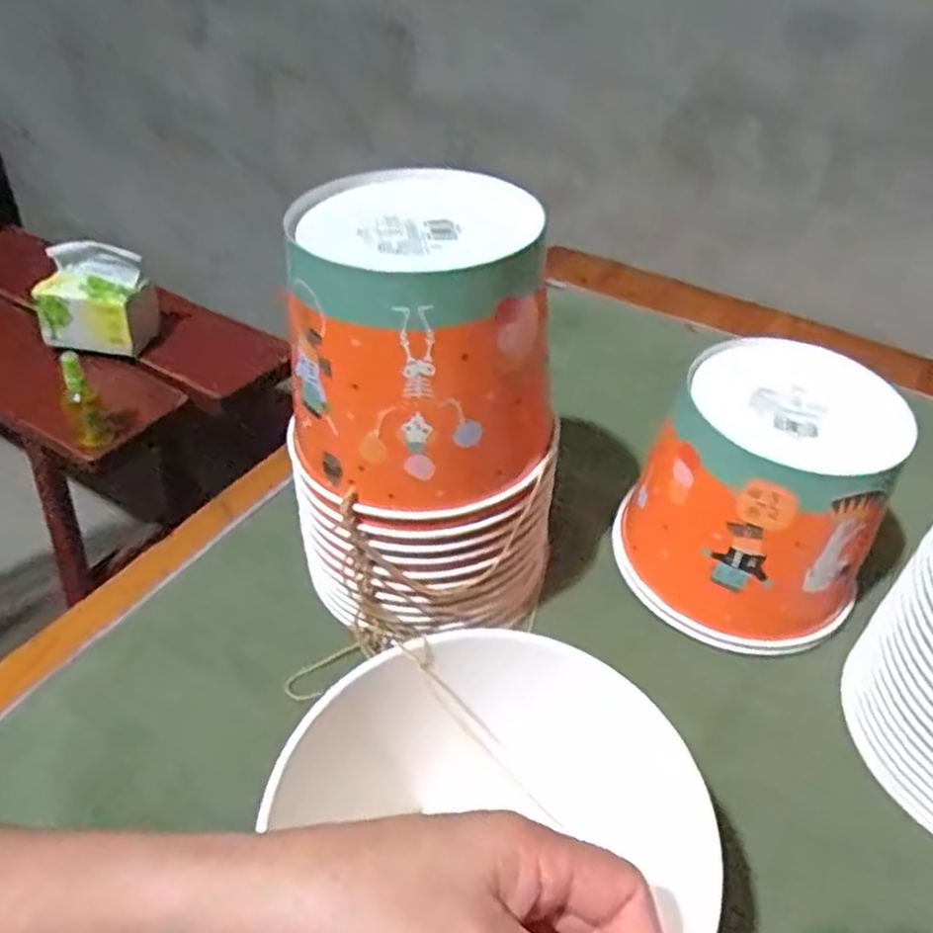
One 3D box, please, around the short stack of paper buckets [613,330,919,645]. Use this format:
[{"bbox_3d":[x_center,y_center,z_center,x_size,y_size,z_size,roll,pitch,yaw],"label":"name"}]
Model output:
[{"bbox_3d":[0.191,0.015,0.495,0.151,0.134,0.153,28,48,26],"label":"short stack of paper buckets"}]

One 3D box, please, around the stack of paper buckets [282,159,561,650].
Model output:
[{"bbox_3d":[-0.022,-0.030,0.441,0.152,0.219,0.133,3,42,0],"label":"stack of paper buckets"}]

